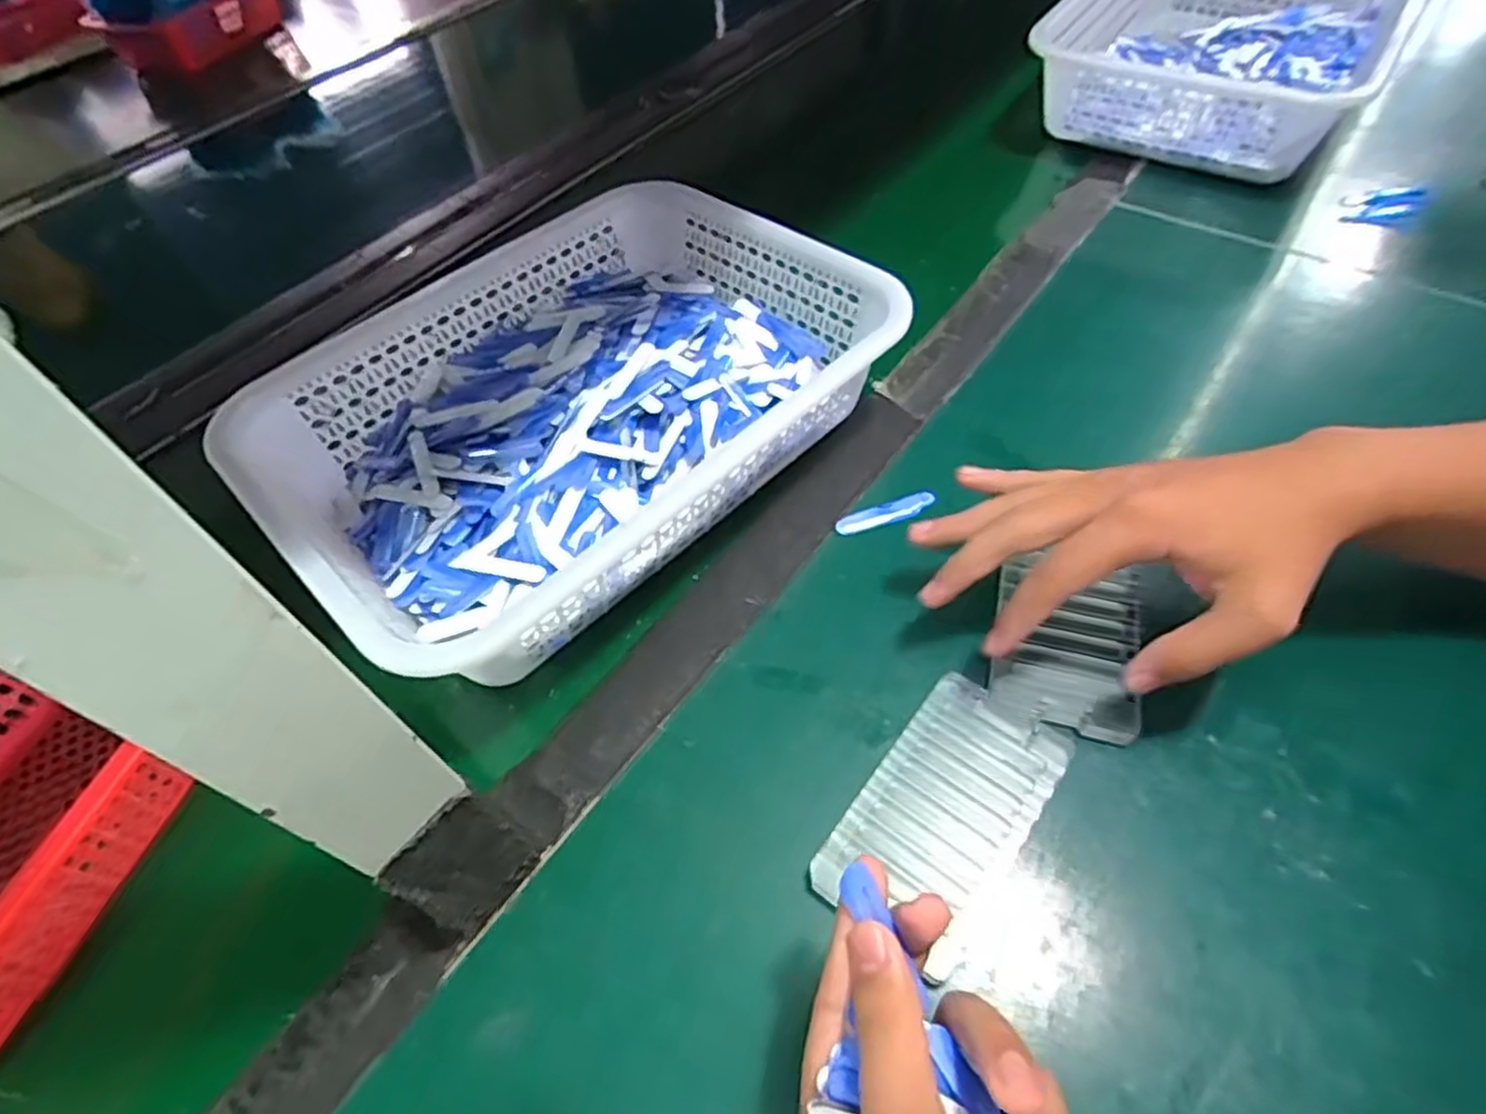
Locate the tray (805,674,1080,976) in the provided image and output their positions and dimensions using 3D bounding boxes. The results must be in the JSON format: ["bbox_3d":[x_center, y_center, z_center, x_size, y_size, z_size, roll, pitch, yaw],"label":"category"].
[{"bbox_3d":[0.093,0.114,0.339,0.067,0.014,0.122,31,62,25],"label":"tray"}]

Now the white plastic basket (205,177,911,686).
[{"bbox_3d":[-0.100,-0.090,0.465,0.273,0.080,0.364,31,62,25],"label":"white plastic basket"}]

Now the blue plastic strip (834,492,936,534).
[{"bbox_3d":[0.086,-0.025,0.447,0.062,0.004,0.016,-18,54,-8],"label":"blue plastic strip"}]

